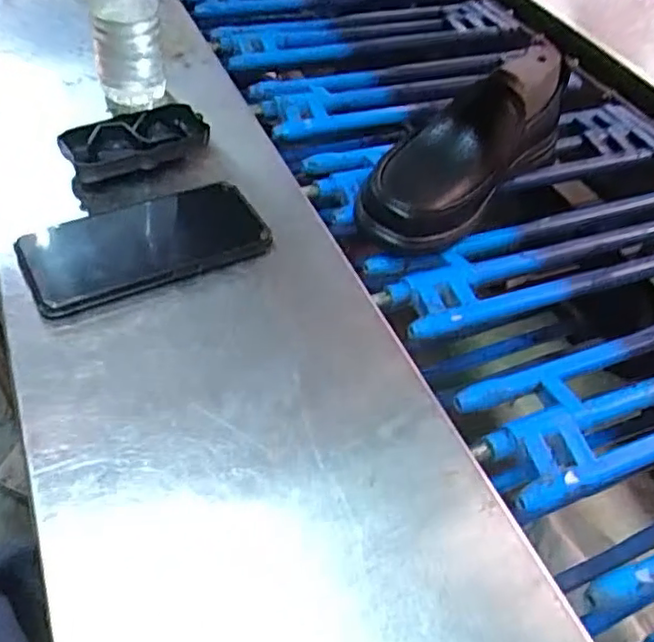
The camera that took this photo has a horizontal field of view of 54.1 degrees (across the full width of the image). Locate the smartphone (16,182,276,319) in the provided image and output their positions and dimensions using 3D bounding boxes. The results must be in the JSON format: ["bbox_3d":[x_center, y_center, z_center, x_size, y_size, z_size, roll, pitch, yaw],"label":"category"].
[{"bbox_3d":[-0.125,-0.054,0.446,0.159,0.014,0.083,-22,54,-24],"label":"smartphone"}]

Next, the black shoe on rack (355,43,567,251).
[{"bbox_3d":[0.124,-0.154,0.561,0.086,0.087,0.256,31,52,21],"label":"black shoe on rack"}]

